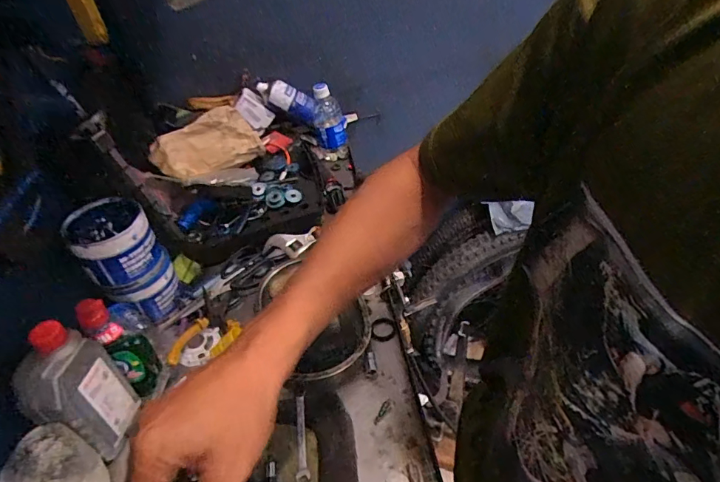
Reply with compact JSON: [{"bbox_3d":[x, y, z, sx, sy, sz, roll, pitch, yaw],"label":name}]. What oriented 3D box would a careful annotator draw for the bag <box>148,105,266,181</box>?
[{"bbox_3d":[-0.292,-0.180,0.829,0.199,0.111,0.047,-32,23,-18],"label":"bag"}]

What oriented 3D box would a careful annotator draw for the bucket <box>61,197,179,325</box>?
[{"bbox_3d":[-0.336,0.030,0.629,0.095,0.161,0.090,-4,43,4],"label":"bucket"}]

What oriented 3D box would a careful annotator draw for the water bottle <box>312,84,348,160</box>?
[{"bbox_3d":[-0.066,-0.259,0.938,0.064,0.156,0.056,-11,43,-4],"label":"water bottle"}]

